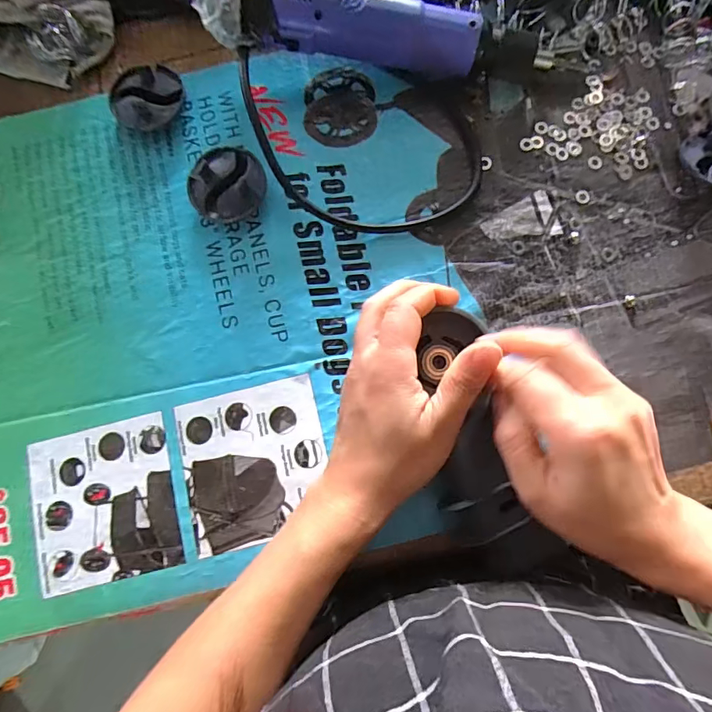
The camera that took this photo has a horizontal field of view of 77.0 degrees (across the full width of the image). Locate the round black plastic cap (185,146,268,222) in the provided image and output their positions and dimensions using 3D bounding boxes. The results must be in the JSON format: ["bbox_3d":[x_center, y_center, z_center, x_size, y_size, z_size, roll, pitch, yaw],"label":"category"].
[{"bbox_3d":[-0.094,-0.126,0.329,0.054,0.025,0.051,0,81,2],"label":"round black plastic cap"}]

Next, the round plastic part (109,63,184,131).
[{"bbox_3d":[-0.160,-0.199,0.344,0.052,0.021,0.047,-13,80,0],"label":"round plastic part"}]

